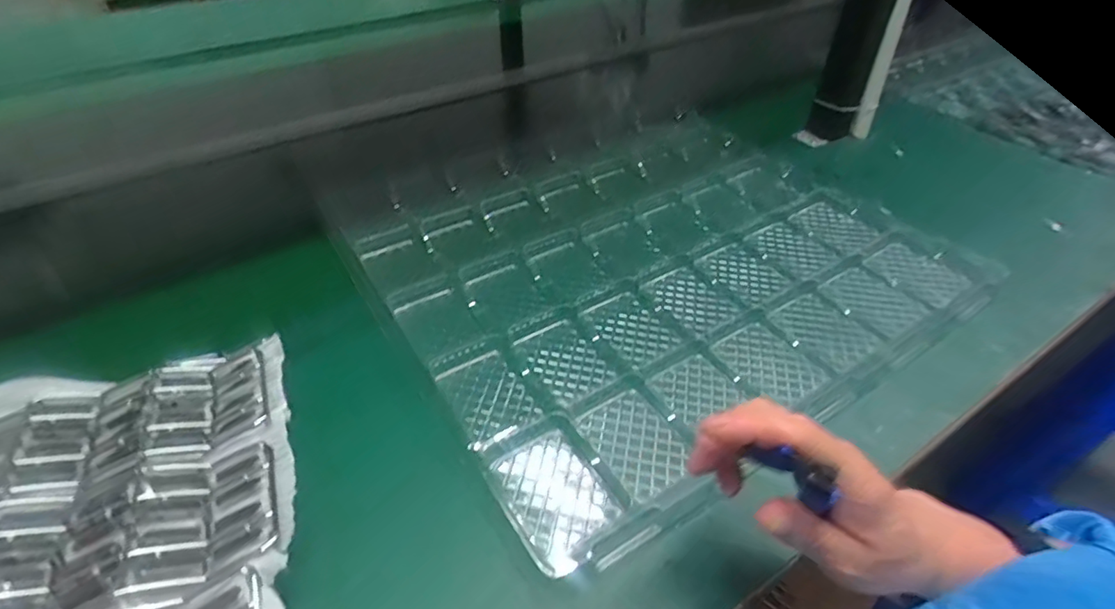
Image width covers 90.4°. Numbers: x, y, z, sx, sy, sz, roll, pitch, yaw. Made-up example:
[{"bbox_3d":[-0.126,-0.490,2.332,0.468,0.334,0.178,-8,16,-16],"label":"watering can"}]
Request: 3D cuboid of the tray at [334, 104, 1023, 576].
[{"bbox_3d":[0.069,-0.048,0.562,0.470,0.031,0.467,-26,50,-19],"label":"tray"}]

